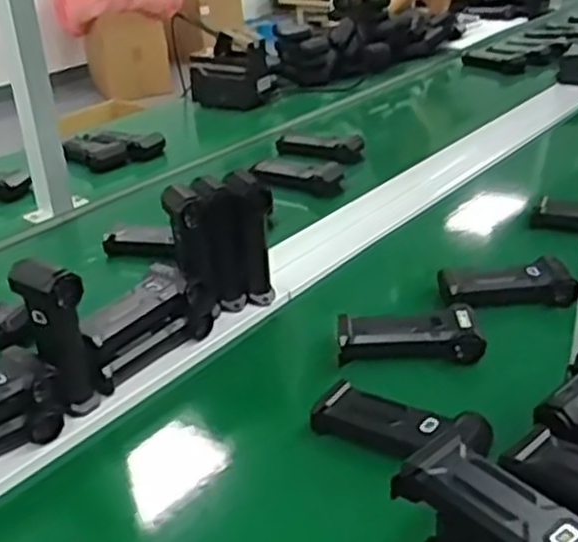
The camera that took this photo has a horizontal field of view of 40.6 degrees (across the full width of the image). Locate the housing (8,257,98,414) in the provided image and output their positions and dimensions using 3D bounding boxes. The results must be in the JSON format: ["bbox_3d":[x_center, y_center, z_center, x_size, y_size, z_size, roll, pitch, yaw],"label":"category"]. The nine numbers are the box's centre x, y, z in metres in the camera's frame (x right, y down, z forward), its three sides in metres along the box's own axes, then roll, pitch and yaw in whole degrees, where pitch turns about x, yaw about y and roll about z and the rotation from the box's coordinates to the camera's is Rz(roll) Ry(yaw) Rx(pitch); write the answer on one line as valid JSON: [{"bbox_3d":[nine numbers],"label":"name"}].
[{"bbox_3d":[-0.222,0.061,0.753,0.052,0.144,0.062,-21,32,-29],"label":"housing"}]

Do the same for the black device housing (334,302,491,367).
[{"bbox_3d":[0.137,0.070,0.843,0.159,0.040,0.055,-3,28,2],"label":"black device housing"}]

